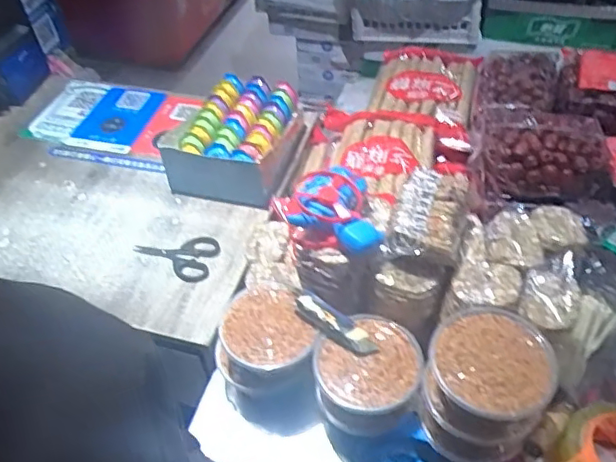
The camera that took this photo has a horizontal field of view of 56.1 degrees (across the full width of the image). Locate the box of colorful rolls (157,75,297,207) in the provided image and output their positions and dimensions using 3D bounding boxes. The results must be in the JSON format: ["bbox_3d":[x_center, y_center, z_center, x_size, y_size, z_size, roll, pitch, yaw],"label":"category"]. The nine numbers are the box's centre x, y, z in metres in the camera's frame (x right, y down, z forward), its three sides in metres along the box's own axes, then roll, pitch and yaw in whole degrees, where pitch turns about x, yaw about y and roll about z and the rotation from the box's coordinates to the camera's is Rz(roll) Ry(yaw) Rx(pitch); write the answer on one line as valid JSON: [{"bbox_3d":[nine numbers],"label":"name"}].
[{"bbox_3d":[-0.113,-0.152,0.915,0.167,0.083,0.218,8,48,12],"label":"box of colorful rolls"}]

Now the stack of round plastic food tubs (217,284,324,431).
[{"bbox_3d":[-0.046,0.157,0.681,0.111,0.125,0.135,-19,48,-13],"label":"stack of round plastic food tubs"}]

